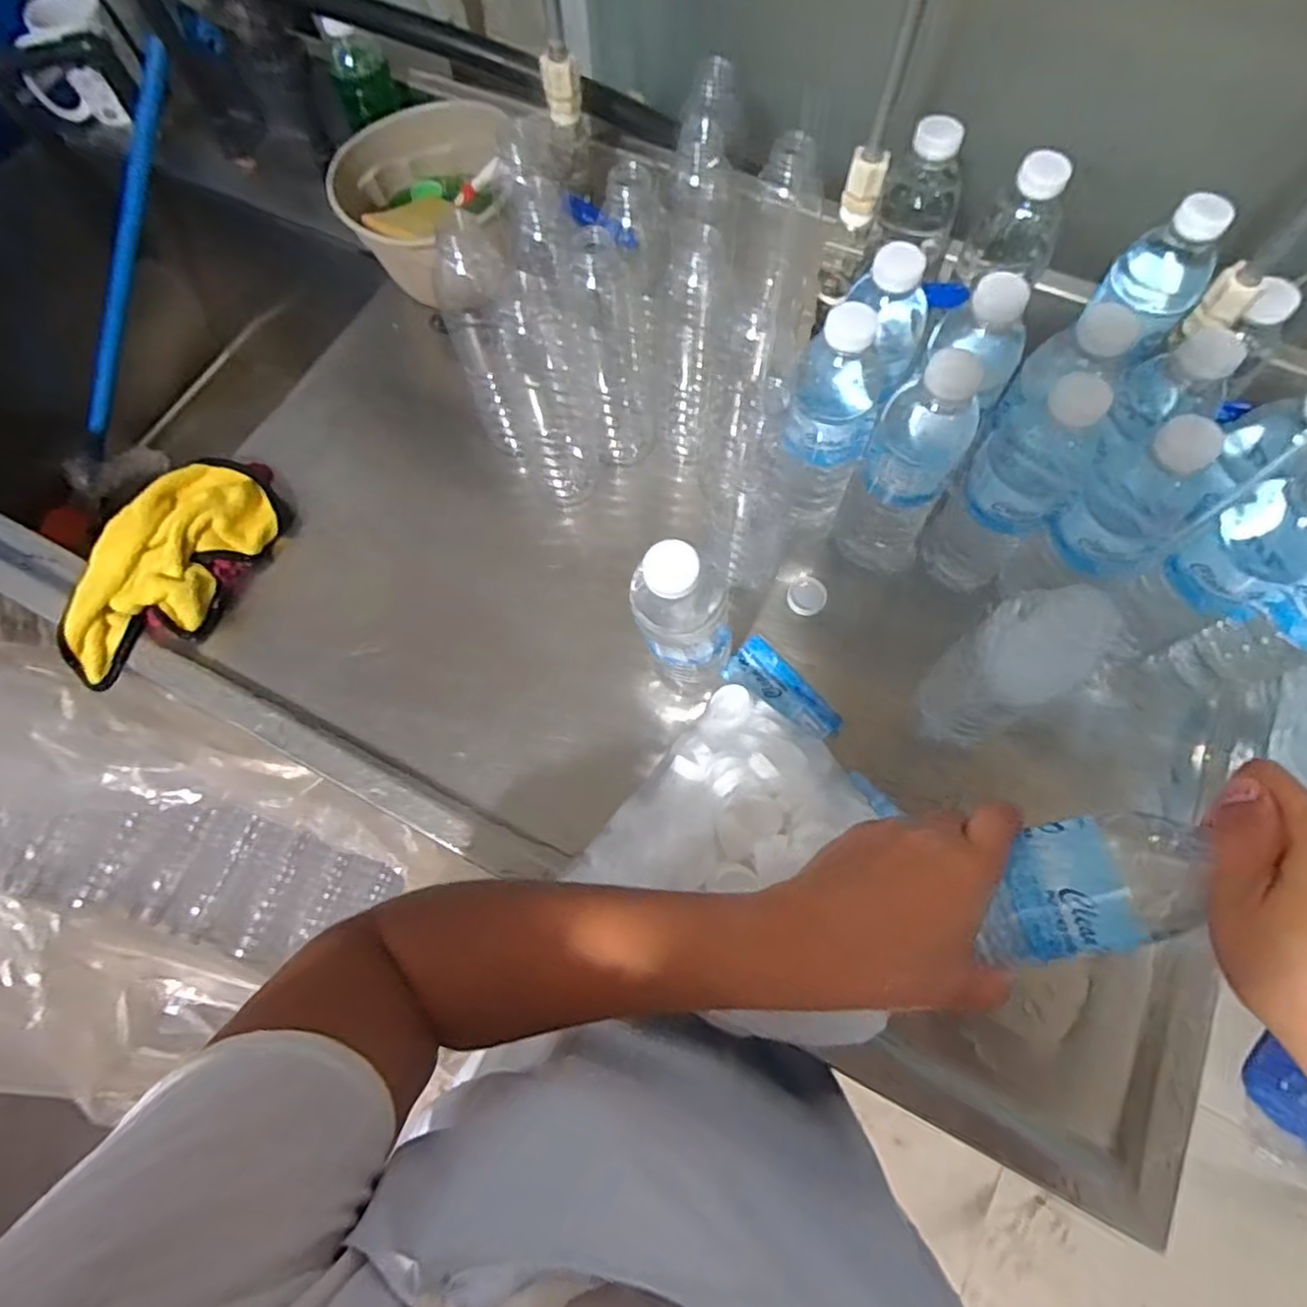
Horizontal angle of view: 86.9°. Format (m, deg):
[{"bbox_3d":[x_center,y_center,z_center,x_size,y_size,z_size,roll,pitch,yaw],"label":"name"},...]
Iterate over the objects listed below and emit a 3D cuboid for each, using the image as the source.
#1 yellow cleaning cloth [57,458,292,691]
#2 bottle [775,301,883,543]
[{"bbox_3d":[-0.411,-0.074,0.596,0.102,0.062,0.227,21,70,9],"label":"yellow cleaning cloth"},{"bbox_3d":[0.125,-0.153,0.516,0.056,0.207,0.052,0,69,1],"label":"bottle"}]

